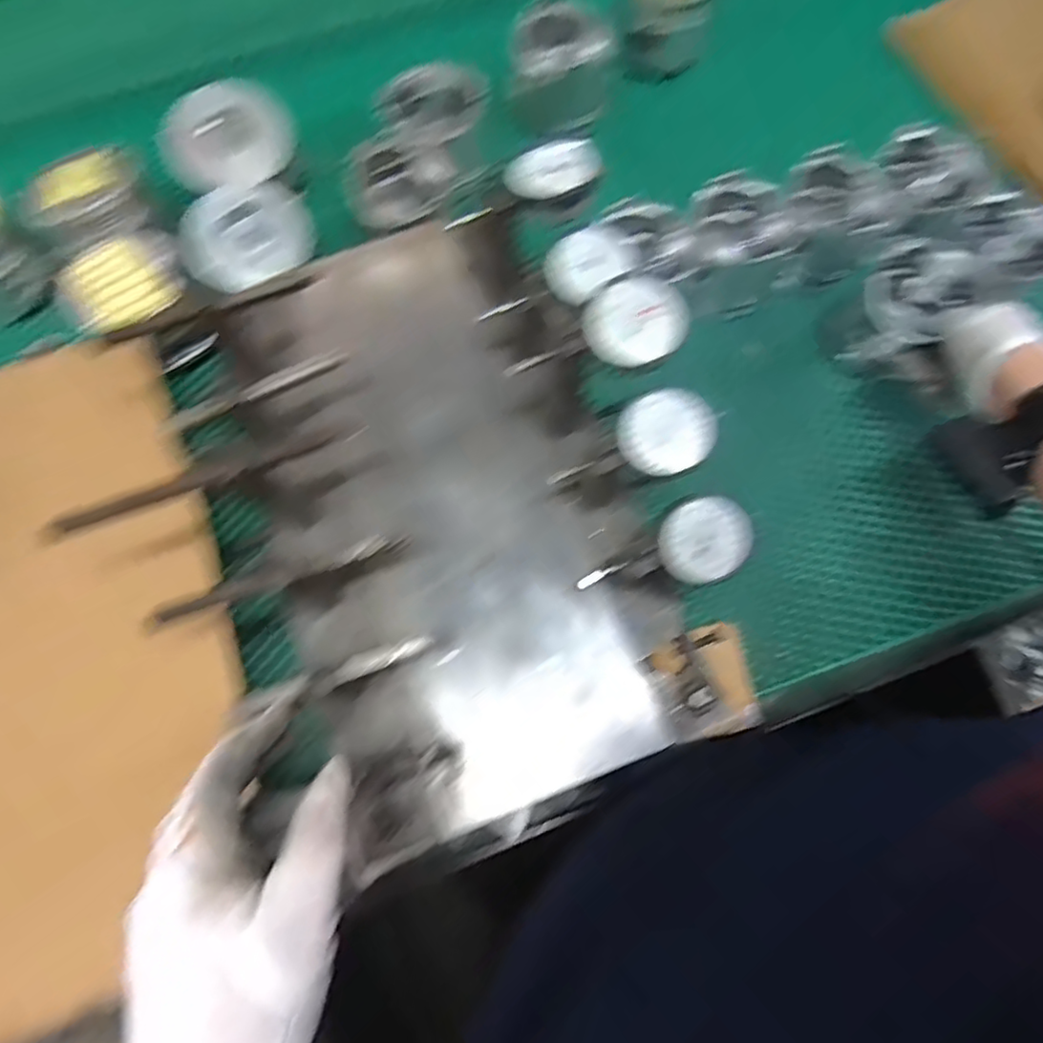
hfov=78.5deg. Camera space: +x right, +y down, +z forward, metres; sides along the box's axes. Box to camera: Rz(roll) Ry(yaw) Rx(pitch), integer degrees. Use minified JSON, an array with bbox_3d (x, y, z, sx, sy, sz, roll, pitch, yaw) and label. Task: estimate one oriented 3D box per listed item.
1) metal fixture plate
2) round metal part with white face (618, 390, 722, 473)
[{"bbox_3d":[-0.053,-0.018,0.428,0.239,0.068,0.403,-20,79,-6],"label":"metal fixture plate"},{"bbox_3d":[0.087,-0.054,0.376,0.060,0.016,0.049,-28,76,-8],"label":"round metal part with white face"}]

